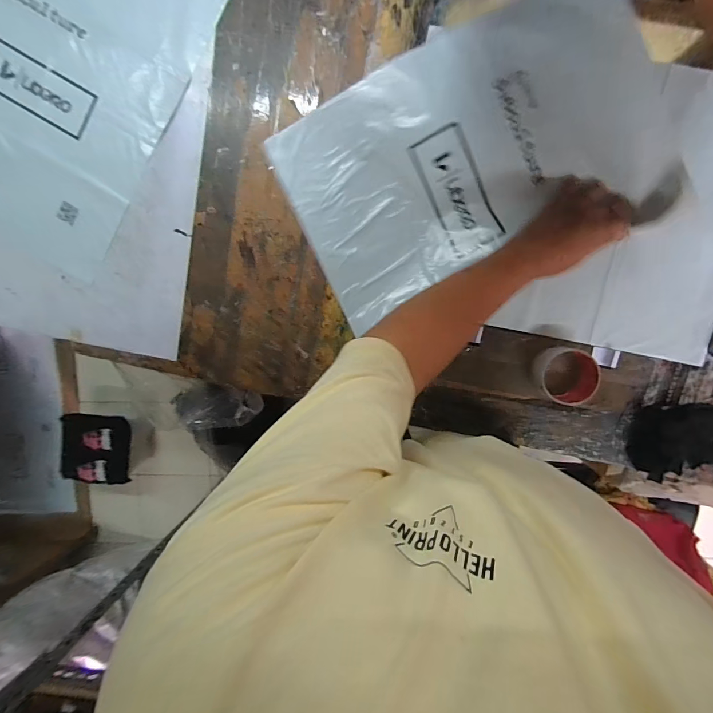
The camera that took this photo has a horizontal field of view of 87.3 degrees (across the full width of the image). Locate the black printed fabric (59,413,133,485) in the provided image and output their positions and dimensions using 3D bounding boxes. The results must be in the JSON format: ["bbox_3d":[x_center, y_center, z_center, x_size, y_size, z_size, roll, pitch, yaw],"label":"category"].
[{"bbox_3d":[-0.906,0.317,1.300,0.207,0.041,0.274,2,115,-34],"label":"black printed fabric"}]

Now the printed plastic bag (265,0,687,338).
[{"bbox_3d":[0.145,-0.286,0.527,0.485,0.076,0.310,-26,95,4],"label":"printed plastic bag"}]

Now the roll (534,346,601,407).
[{"bbox_3d":[0.312,0.030,0.559,0.077,0.050,0.084,0,96,2],"label":"roll"}]

